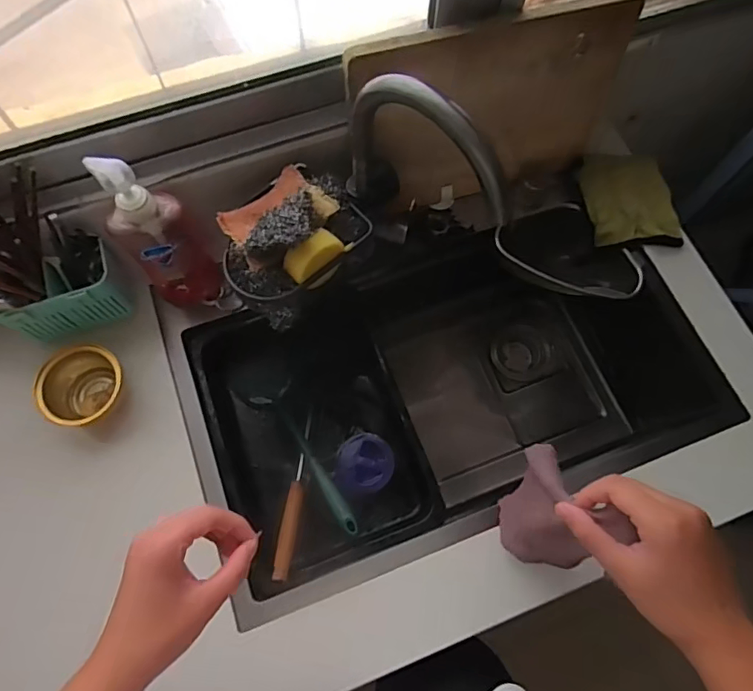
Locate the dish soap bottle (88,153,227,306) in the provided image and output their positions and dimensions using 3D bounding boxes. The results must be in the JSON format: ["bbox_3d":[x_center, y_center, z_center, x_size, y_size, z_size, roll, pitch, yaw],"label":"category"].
[{"bbox_3d":[-0.257,-0.122,0.631,0.089,0.246,0.070,-24,73,-9],"label":"dish soap bottle"}]

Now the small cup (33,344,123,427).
[{"bbox_3d":[-0.356,0.054,0.646,0.097,0.054,0.095,0,70,-1],"label":"small cup"}]

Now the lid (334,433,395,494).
[{"bbox_3d":[-0.015,0.165,0.739,0.077,0.015,0.081,0,70,-1],"label":"lid"}]

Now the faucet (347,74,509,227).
[{"bbox_3d":[0.040,-0.159,0.530,0.060,0.200,0.179,-31,74,-11],"label":"faucet"}]

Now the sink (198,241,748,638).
[{"bbox_3d":[0.085,0.077,0.808,0.617,0.258,0.394,-19,72,-8],"label":"sink"}]

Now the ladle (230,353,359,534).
[{"bbox_3d":[-0.108,0.127,0.716,0.083,0.064,0.303,-33,52,-12],"label":"ladle"}]

